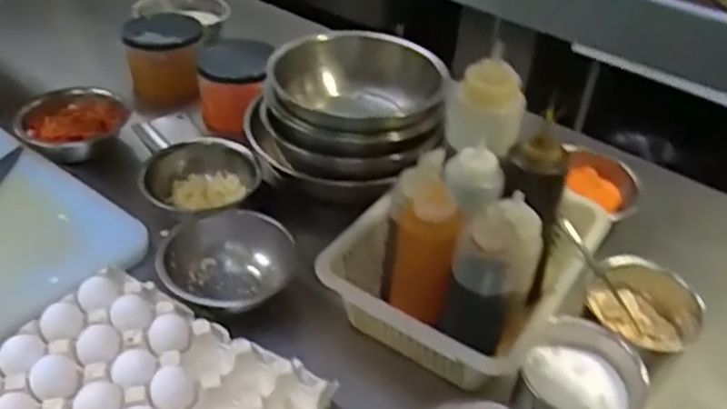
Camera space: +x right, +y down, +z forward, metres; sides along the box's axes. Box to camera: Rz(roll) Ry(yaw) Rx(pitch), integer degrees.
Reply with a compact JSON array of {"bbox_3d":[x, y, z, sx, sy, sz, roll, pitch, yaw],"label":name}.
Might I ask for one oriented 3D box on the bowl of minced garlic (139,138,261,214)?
[{"bbox_3d":[-0.216,-0.016,0.914,0.150,0.075,0.165,-8,38,-13],"label":"bowl of minced garlic"}]

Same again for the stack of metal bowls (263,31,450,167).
[{"bbox_3d":[-0.015,-0.154,0.947,0.236,0.111,0.249,-3,37,-6],"label":"stack of metal bowls"}]

